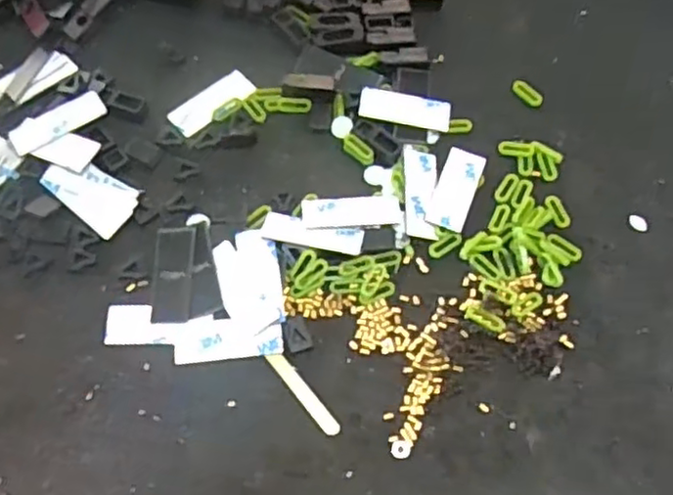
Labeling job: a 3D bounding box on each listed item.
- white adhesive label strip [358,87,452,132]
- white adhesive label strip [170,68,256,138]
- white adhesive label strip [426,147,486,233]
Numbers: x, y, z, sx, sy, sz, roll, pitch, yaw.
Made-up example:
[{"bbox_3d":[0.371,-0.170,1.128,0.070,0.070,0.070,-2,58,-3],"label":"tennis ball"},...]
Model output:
[{"bbox_3d":[0.039,-0.078,0.377,0.051,0.006,0.018,10,66,1],"label":"white adhesive label strip"},{"bbox_3d":[-0.071,-0.083,0.381,0.050,0.004,0.021,-38,74,-18],"label":"white adhesive label strip"},{"bbox_3d":[0.065,-0.032,0.359,0.021,0.004,0.052,22,67,6],"label":"white adhesive label strip"}]

